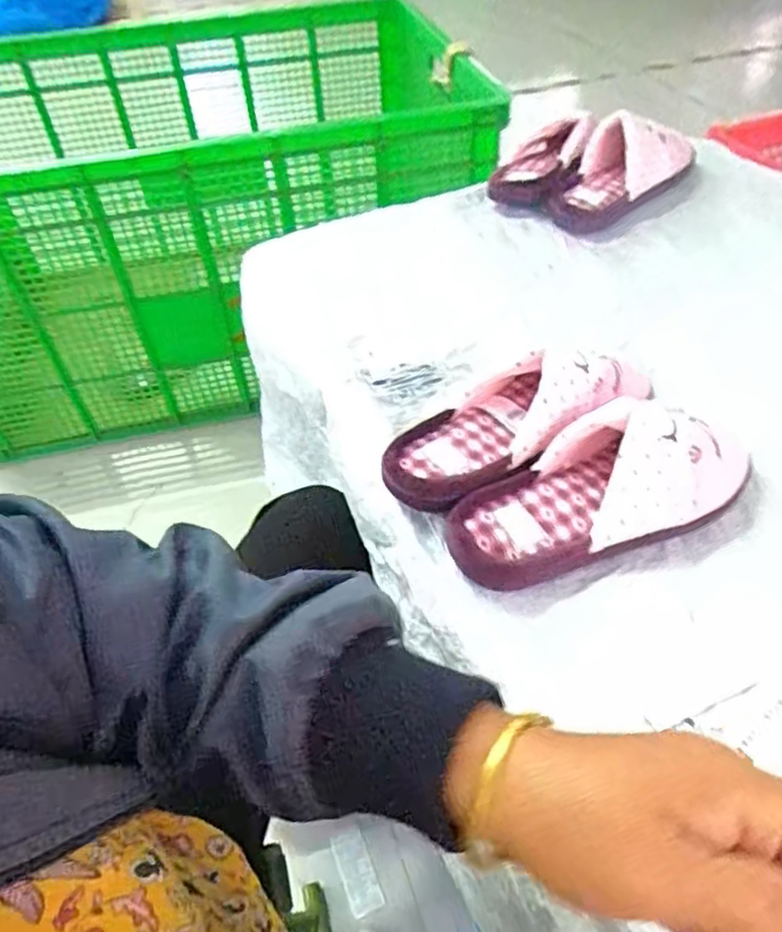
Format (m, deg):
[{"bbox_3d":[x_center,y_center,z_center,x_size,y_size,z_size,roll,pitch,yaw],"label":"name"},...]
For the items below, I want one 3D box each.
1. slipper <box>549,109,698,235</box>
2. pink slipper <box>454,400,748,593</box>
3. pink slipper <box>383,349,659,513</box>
[{"bbox_3d":[0.269,-0.352,0.771,0.205,0.077,0.085,-29,53,-21],"label":"slipper"},{"bbox_3d":[0.143,0.013,0.458,0.222,0.074,0.085,-16,49,-12],"label":"pink slipper"},{"bbox_3d":[0.088,-0.037,0.501,0.209,0.076,0.087,-25,52,-18],"label":"pink slipper"}]

